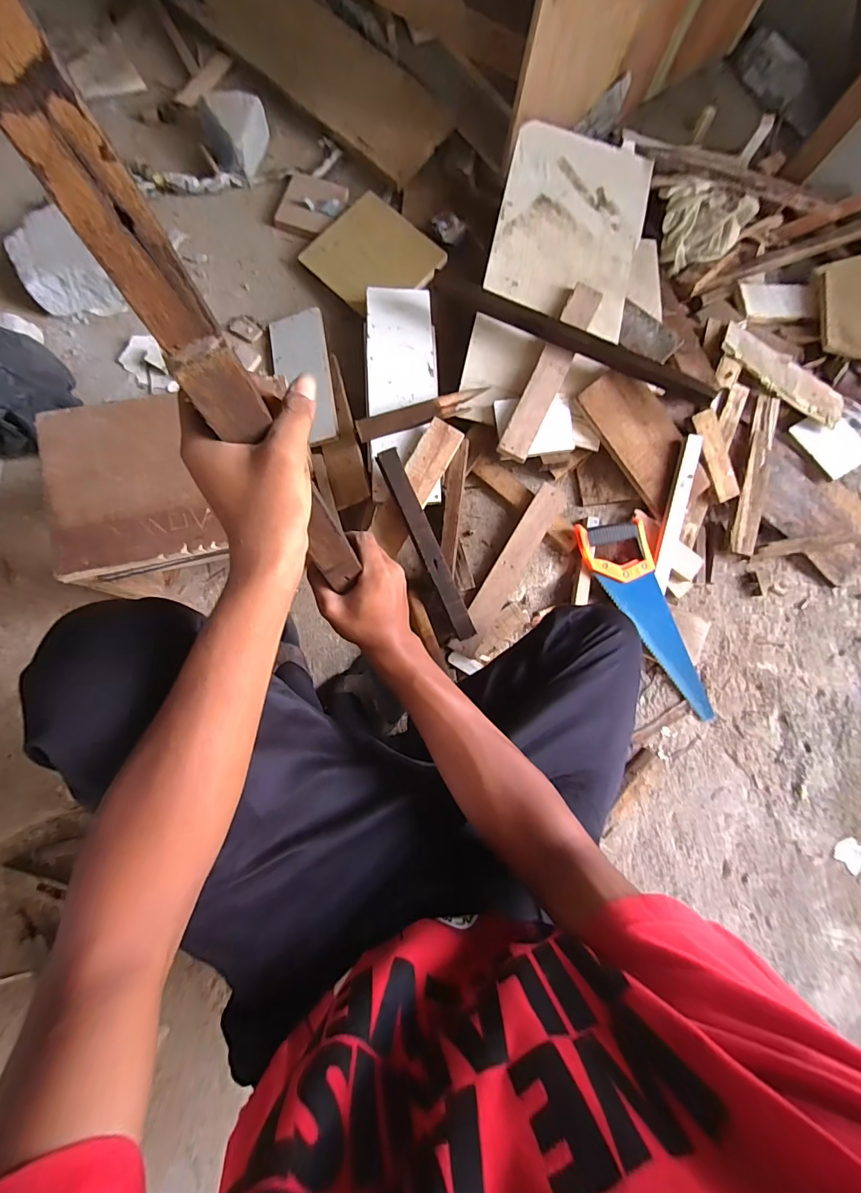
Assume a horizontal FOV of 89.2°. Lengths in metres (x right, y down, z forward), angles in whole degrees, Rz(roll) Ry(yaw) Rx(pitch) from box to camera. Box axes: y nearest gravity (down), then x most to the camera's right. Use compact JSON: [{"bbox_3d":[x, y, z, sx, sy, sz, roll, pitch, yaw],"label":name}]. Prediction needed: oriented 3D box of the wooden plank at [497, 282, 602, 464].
[{"bbox_3d":[0.209,-0.391,0.754,0.055,0.020,0.337,25,79,-1],"label":"wooden plank"}]

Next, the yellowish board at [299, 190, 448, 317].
[{"bbox_3d":[-0.111,-0.653,0.842,0.236,0.009,0.193,43,90,8],"label":"yellowish board"}]

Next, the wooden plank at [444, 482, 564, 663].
[{"bbox_3d":[0.146,-0.051,0.785,0.056,0.026,0.345,32,84,-9],"label":"wooden plank"}]

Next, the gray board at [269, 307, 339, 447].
[{"bbox_3d":[-0.235,-0.399,0.801,0.105,0.015,0.266,-10,80,6],"label":"gray board"}]

